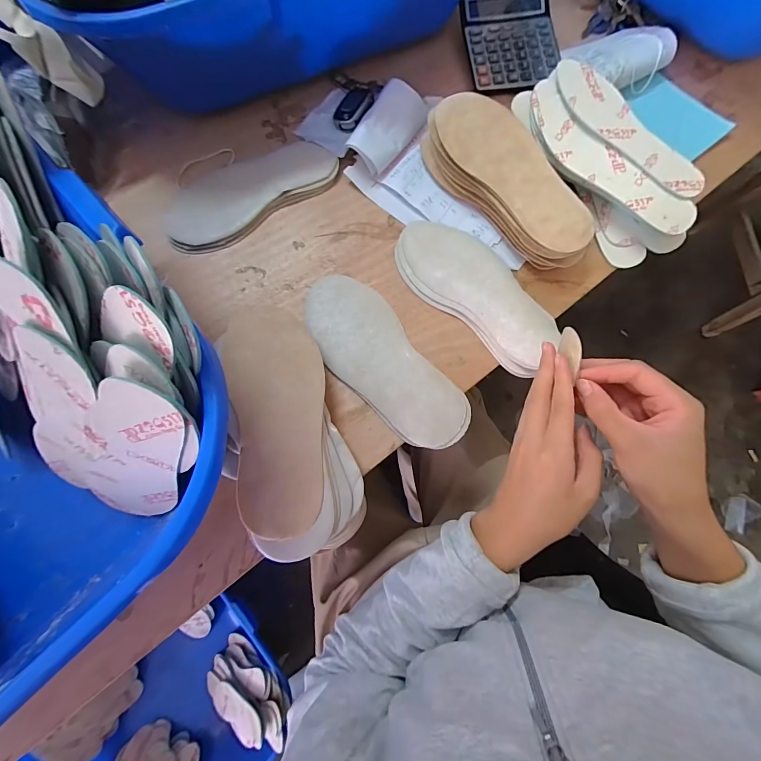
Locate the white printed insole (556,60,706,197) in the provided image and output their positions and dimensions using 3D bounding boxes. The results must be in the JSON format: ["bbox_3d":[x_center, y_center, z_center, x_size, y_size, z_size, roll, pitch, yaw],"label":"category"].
[{"bbox_3d":[0.288,-0.298,0.427,0.068,0.006,0.218,-36,82,-7],"label":"white printed insole"}]

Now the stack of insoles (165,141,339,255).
[{"bbox_3d":[-0.172,-0.249,0.475,0.228,0.014,0.098,-35,77,-8],"label":"stack of insoles"}]

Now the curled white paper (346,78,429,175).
[{"bbox_3d":[0.010,-0.337,0.481,0.065,0.035,0.128,33,78,9],"label":"curled white paper"}]

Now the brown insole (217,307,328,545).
[{"bbox_3d":[-0.100,0.032,0.361,0.094,0.010,0.223,-10,76,-9],"label":"brown insole"}]

